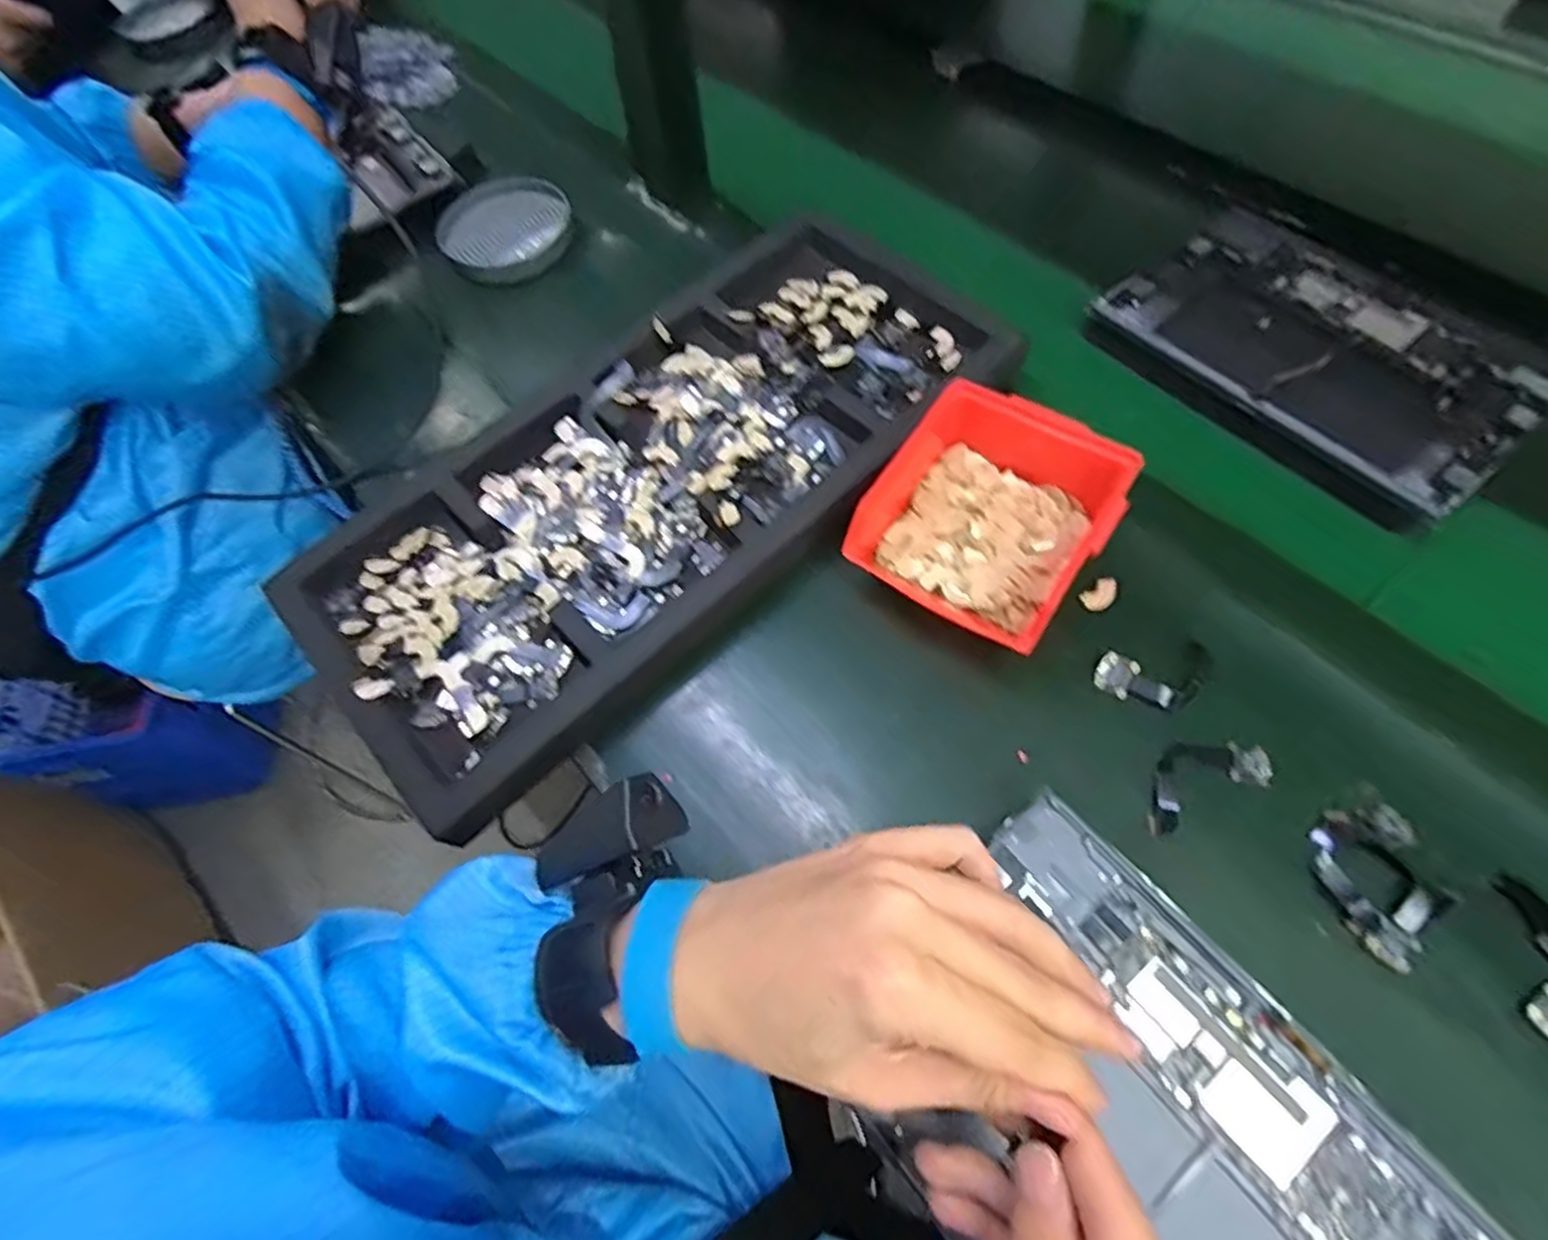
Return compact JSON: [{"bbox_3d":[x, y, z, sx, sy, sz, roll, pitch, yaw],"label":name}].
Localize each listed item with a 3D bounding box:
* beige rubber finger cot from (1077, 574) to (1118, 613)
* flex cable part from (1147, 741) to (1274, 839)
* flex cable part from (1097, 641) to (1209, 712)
[{"bbox_3d":[0.200,-0.015,0.450,0.026,0.004,0.016,-33,64,-16],"label":"beige rubber finger cot"},{"bbox_3d":[0.227,0.083,0.394,0.076,0.004,0.036,-22,63,-8],"label":"flex cable part"},{"bbox_3d":[0.219,0.032,0.419,0.069,0.008,0.036,-9,61,-2],"label":"flex cable part"}]

